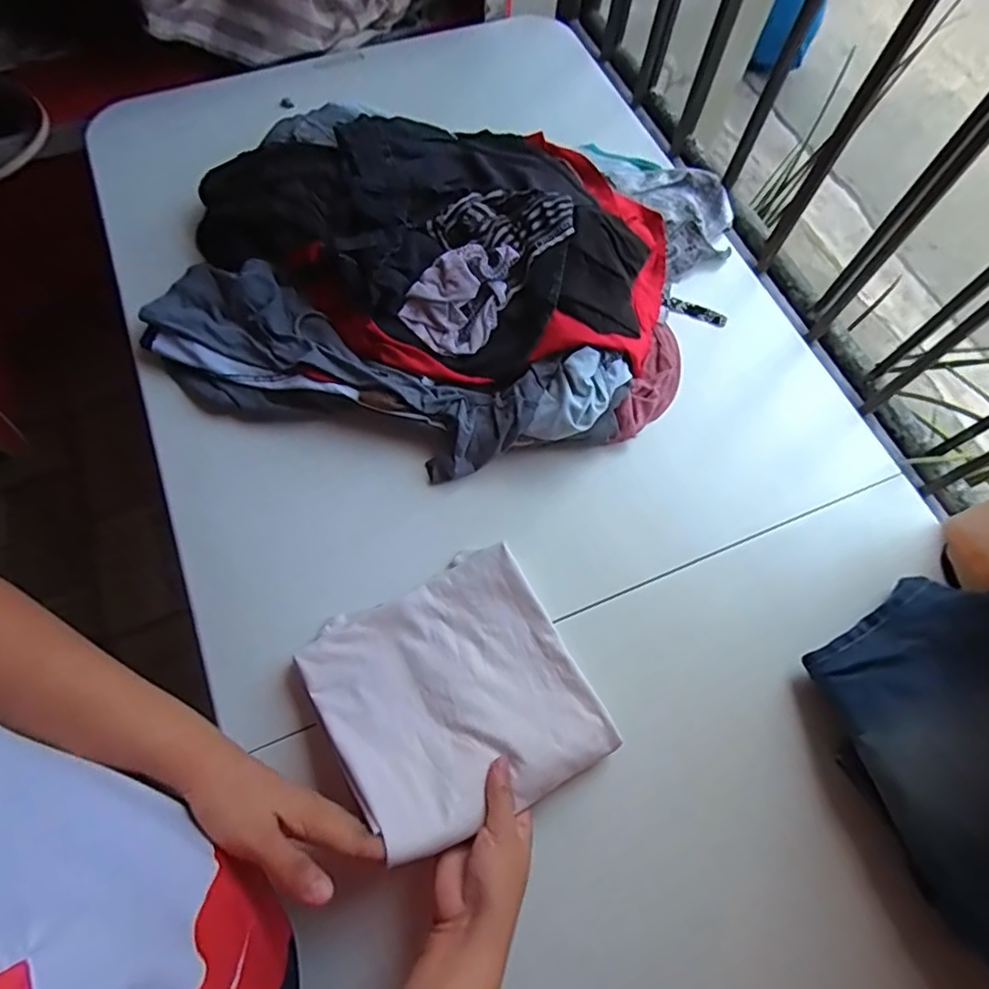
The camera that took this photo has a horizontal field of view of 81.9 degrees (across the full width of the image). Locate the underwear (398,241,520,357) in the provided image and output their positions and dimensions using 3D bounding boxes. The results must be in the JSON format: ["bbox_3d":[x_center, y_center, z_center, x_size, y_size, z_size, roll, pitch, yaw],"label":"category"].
[{"bbox_3d":[-0.034,-0.220,0.618,0.095,0.029,0.133,36,93,1],"label":"underwear"}]

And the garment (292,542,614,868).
[{"bbox_3d":[-0.036,0.169,0.502,0.215,0.032,0.214,-22,59,-21],"label":"garment"}]

